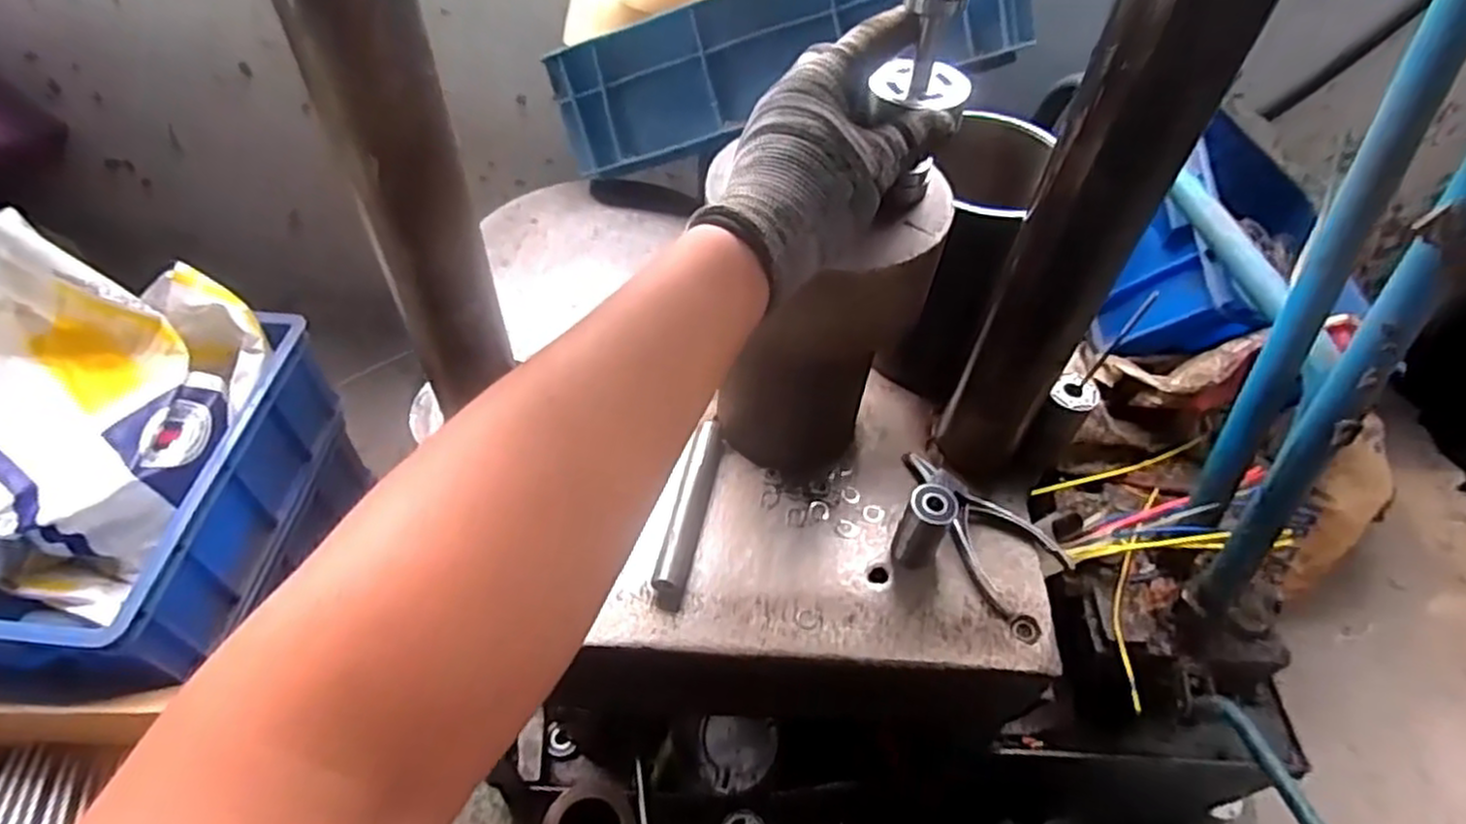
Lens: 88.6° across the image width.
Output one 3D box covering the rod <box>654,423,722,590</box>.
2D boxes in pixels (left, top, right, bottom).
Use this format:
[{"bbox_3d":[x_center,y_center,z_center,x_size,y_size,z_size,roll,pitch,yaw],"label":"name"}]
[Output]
[{"bbox_3d":[-0.030,0.064,0.553,0.021,0.015,0.144,11,51,5],"label":"rod"}]

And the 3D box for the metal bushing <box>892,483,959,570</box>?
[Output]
[{"bbox_3d":[0.135,0.081,0.525,0.031,0.062,0.032,2,51,-2],"label":"metal bushing"}]

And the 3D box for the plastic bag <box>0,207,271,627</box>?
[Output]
[{"bbox_3d":[-0.682,-0.022,0.782,0.296,0.242,0.323,25,54,16],"label":"plastic bag"}]

